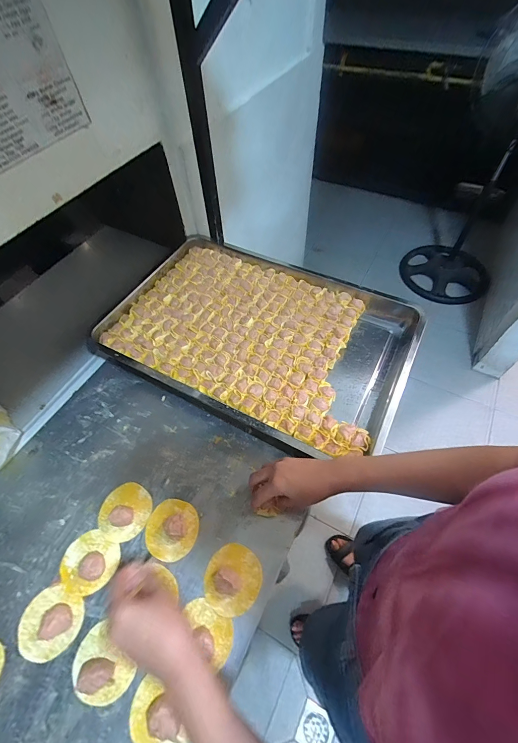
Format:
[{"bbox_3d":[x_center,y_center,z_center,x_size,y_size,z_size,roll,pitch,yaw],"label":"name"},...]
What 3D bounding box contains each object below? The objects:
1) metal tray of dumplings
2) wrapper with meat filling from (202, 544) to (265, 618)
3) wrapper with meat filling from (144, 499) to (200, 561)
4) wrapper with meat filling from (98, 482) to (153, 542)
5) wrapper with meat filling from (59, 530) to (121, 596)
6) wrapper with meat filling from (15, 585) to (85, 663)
[{"bbox_3d":[-0.006,-0.081,0.663,0.587,0.054,0.387,24,60,17],"label":"metal tray of dumplings"},{"bbox_3d":[-0.037,0.284,0.440,0.077,0.026,0.081,-1,56,1],"label":"wrapper with meat filling"},{"bbox_3d":[-0.132,0.232,0.477,0.076,0.026,0.080,-1,56,1],"label":"wrapper with meat filling"},{"bbox_3d":[-0.209,0.212,0.492,0.078,0.026,0.078,-1,56,1],"label":"wrapper with meat filling"},{"bbox_3d":[-0.246,0.270,0.458,0.081,0.021,0.074,-1,56,1],"label":"wrapper with meat filling"},{"bbox_3d":[-0.279,0.328,0.419,0.083,0.023,0.076,-1,56,1],"label":"wrapper with meat filling"}]

